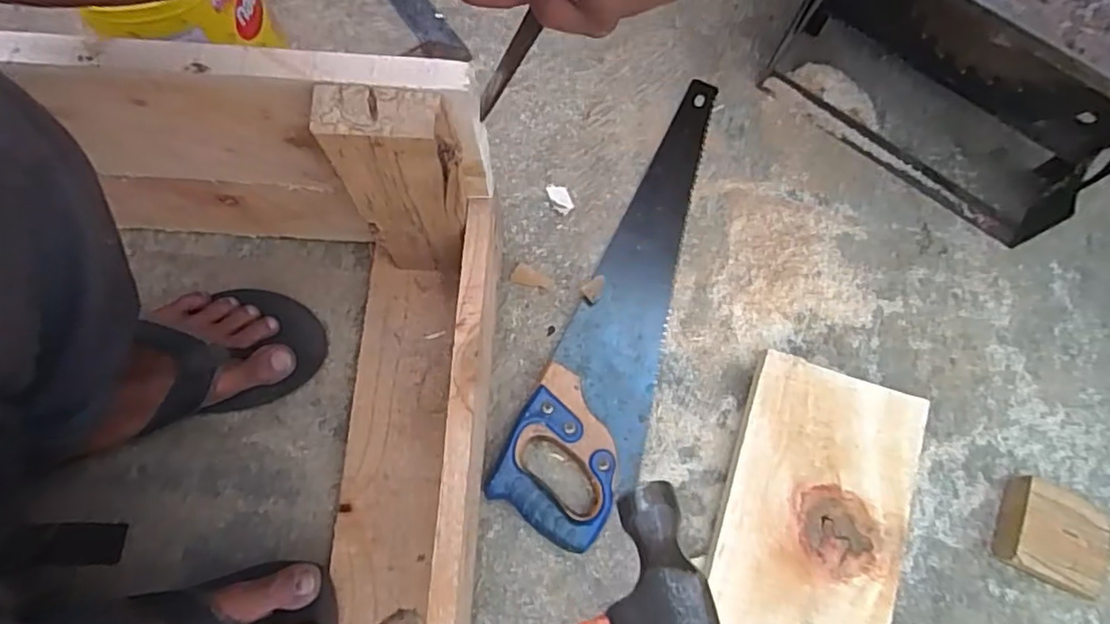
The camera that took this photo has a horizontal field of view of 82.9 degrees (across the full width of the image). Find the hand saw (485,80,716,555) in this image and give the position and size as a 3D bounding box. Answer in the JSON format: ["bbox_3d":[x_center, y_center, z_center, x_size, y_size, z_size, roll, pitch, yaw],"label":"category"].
[{"bbox_3d":[0.085,-0.021,0.604,0.110,0.031,0.476,23,74,6],"label":"hand saw"}]

